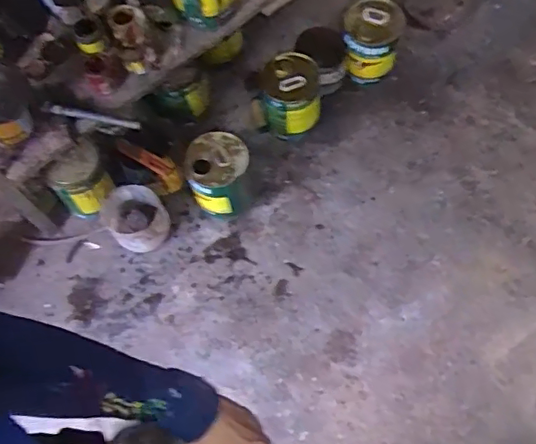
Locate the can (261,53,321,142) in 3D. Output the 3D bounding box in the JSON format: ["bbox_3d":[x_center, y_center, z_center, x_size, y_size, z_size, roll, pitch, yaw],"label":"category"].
[{"bbox_3d":[0.062,-0.372,1.662,0.182,0.197,0.204,1,67,3],"label":"can"}]

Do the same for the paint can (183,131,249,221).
[{"bbox_3d":[-0.130,-0.121,1.575,0.176,0.200,0.178,-5,66,1],"label":"paint can"}]

